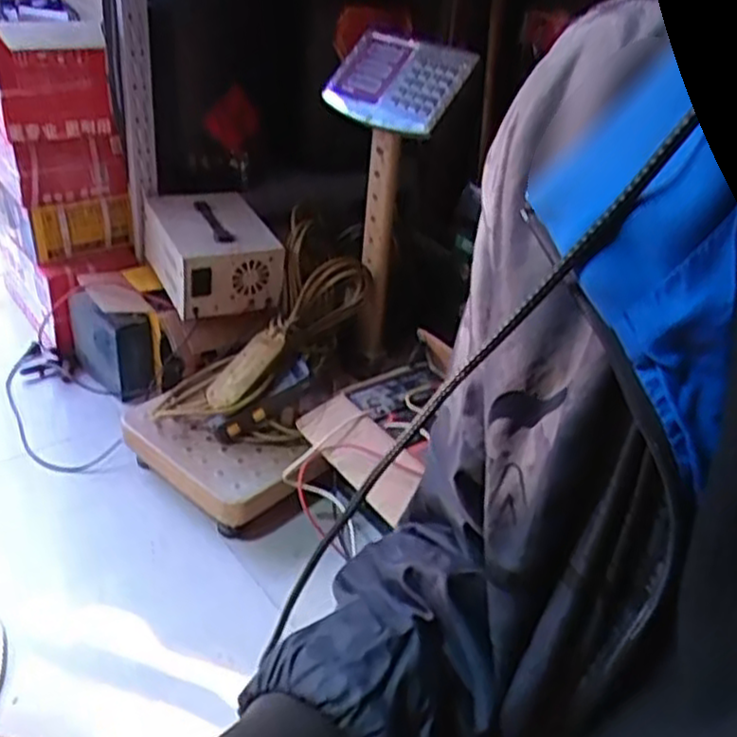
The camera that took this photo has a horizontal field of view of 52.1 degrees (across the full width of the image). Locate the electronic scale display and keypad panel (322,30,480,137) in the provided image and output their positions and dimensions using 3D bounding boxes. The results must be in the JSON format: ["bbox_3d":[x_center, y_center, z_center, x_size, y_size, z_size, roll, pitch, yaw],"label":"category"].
[{"bbox_3d":[0.046,-0.460,1.214,0.227,0.154,0.043,26,-2,29],"label":"electronic scale display and keypad panel"}]

